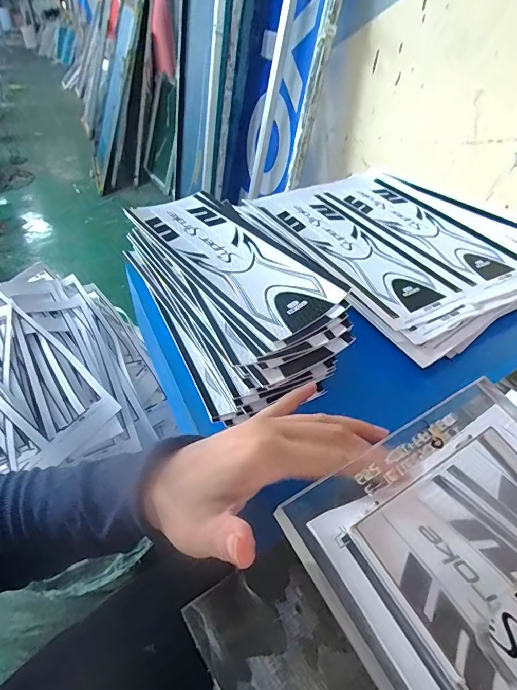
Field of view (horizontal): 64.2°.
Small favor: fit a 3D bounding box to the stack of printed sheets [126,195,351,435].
[{"bbox_3d":[-0.036,-0.073,0.421,0.142,0.048,0.309,-19,47,-20],"label":"stack of printed sheets"}]

